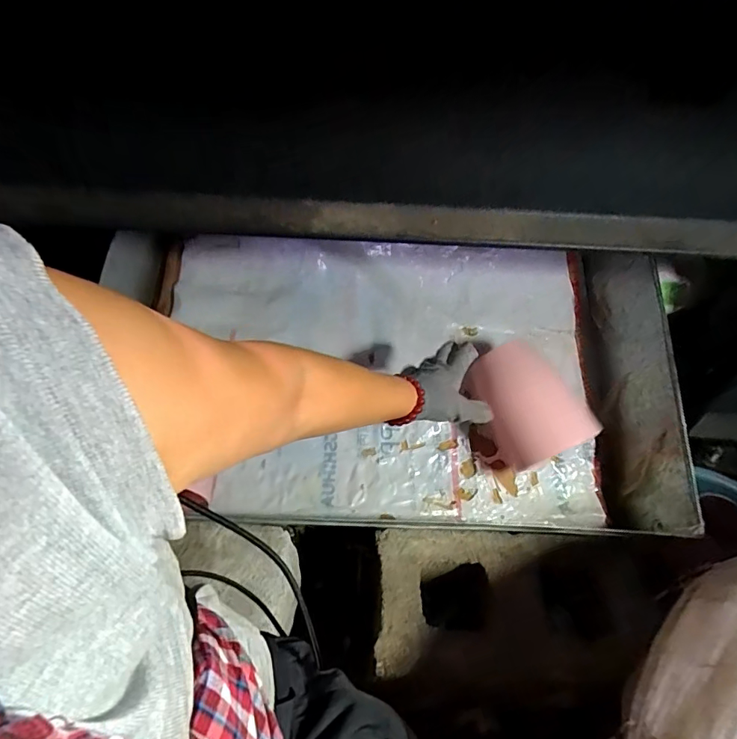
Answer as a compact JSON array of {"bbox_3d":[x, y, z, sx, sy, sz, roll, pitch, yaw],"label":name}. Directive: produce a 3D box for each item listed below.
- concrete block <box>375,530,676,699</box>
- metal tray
[{"bbox_3d":[0.207,0.357,0.680,0.385,0.153,0.188,2,47,-2],"label":"concrete block"},{"bbox_3d":[0.073,-0.015,0.780,0.772,0.168,0.515,1,72,-3],"label":"metal tray"}]

